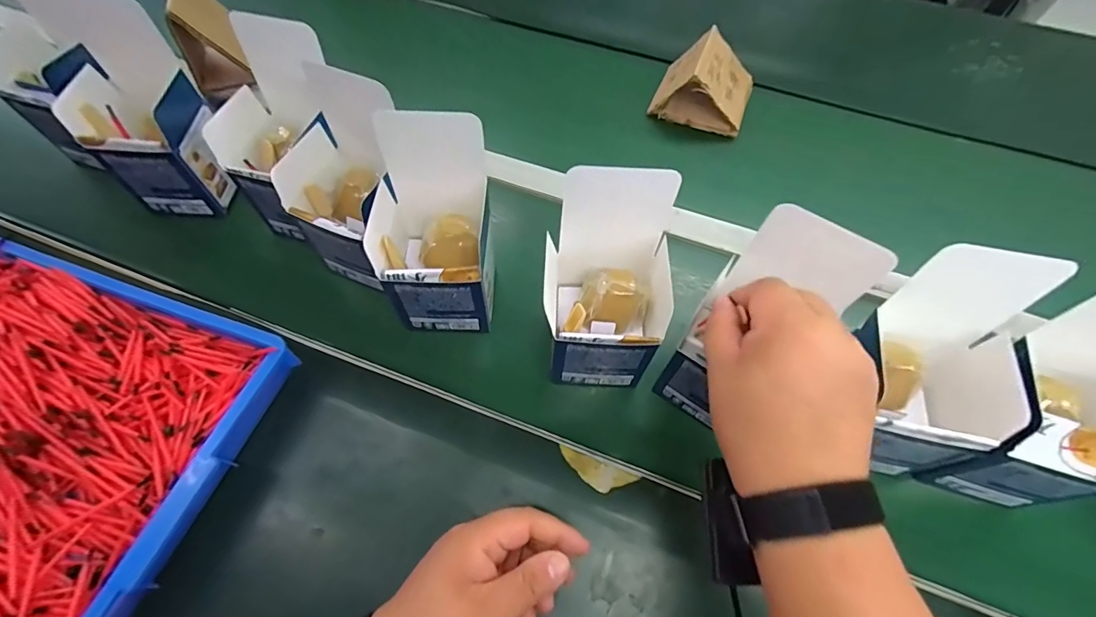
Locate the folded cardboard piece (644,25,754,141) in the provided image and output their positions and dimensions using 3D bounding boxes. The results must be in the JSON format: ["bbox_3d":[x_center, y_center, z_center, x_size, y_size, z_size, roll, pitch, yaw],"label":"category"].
[{"bbox_3d":[0.199,-0.284,0.580,0.112,0.075,0.096,20,61,11],"label":"folded cardboard piece"}]

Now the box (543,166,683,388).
[{"bbox_3d":[0.044,-0.017,0.376,0.098,0.174,0.098,1,59,0],"label":"box"}]

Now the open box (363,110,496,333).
[{"bbox_3d":[-0.095,-0.059,0.396,0.091,0.167,0.084,3,59,2],"label":"open box"}]

